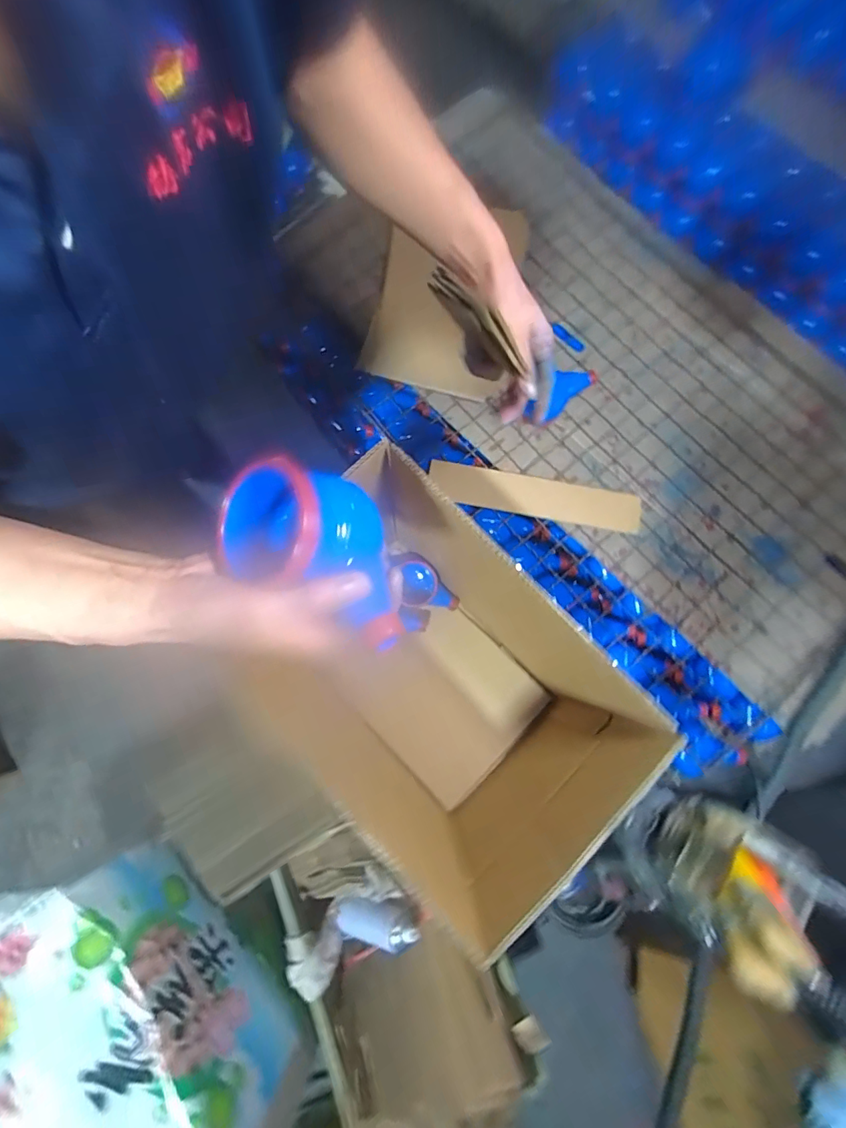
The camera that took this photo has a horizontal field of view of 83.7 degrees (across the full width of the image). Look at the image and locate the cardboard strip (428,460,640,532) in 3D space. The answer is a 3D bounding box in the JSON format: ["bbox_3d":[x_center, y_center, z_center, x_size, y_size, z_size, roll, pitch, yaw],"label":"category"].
[{"bbox_3d":[0.196,-0.123,0.848,0.372,0.009,0.072,12,78,3],"label":"cardboard strip"}]

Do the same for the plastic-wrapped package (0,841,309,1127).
[{"bbox_3d":[-0.460,0.708,0.675,0.308,0.266,0.516,-38,80,-7],"label":"plastic-wrapped package"}]

